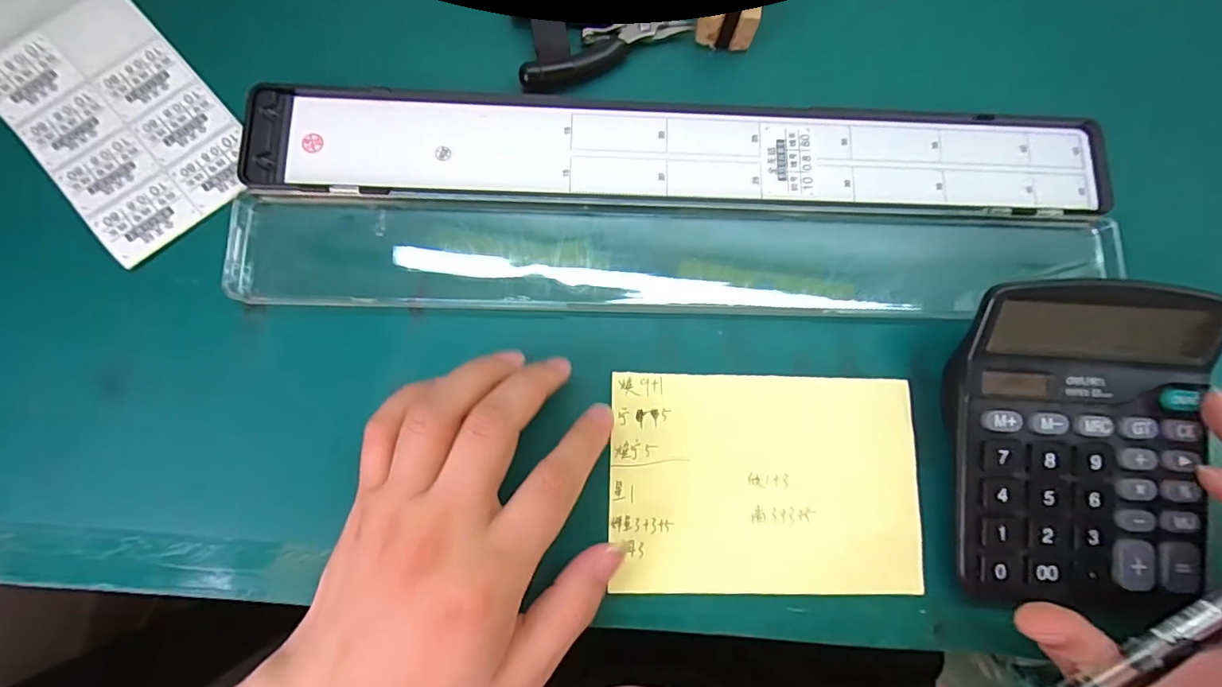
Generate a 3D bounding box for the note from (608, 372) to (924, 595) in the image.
[{"bbox_3d":[0.075,0.067,0.252,0.147,0.007,0.100,2,82,-2],"label":"note"}]

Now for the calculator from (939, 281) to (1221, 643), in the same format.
[{"bbox_3d":[0.216,0.047,0.233,0.113,0.028,0.143,6,82,-2],"label":"calculator"}]

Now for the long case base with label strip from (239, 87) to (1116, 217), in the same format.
[{"bbox_3d":[0.042,-0.104,0.272,0.438,0.010,0.064,1,82,-3],"label":"long case base with label strip"}]

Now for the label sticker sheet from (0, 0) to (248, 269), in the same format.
[{"bbox_3d":[-0.269,-0.136,0.266,0.082,0.010,0.195,-43,86,-7],"label":"label sticker sheet"}]

